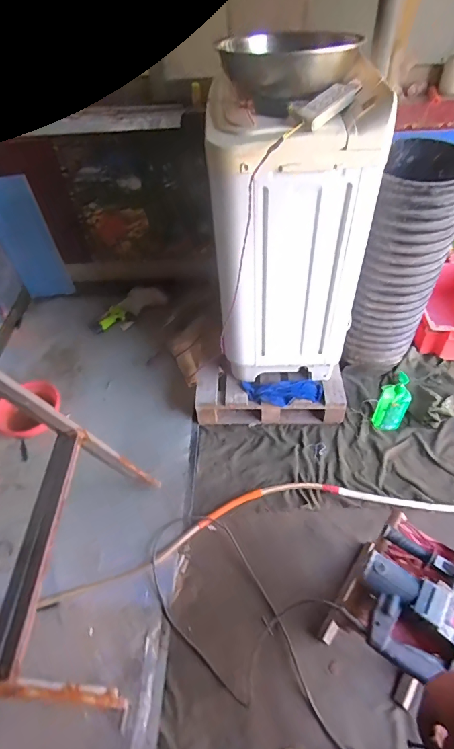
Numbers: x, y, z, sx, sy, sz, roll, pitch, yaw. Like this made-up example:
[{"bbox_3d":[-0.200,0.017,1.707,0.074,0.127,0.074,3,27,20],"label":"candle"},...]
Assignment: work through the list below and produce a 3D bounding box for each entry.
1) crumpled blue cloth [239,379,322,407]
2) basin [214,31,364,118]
[{"bbox_3d":[0.209,0.063,1.469,0.294,0.040,0.101,-3,50,3],"label":"crumpled blue cloth"},{"bbox_3d":[0.156,-0.794,1.026,0.307,0.114,0.349,17,53,19],"label":"basin"}]

